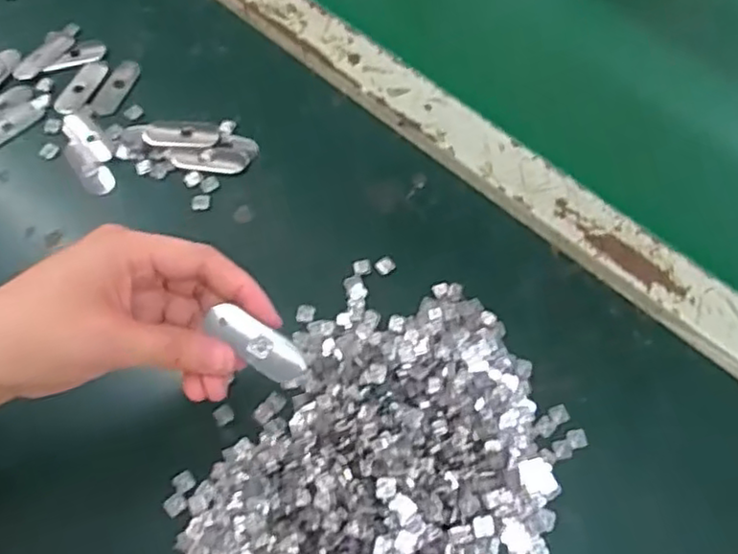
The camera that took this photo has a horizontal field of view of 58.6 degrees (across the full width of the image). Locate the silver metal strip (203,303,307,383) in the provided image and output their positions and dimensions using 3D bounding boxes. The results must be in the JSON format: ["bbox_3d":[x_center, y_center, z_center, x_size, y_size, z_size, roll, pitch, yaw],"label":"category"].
[{"bbox_3d":[-0.049,0.030,0.291,0.048,0.009,0.017,30,70,11],"label":"silver metal strip"}]

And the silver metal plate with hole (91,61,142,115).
[{"bbox_3d":[-0.188,-0.141,0.490,0.017,0.005,0.051,23,68,9],"label":"silver metal plate with hole"}]

